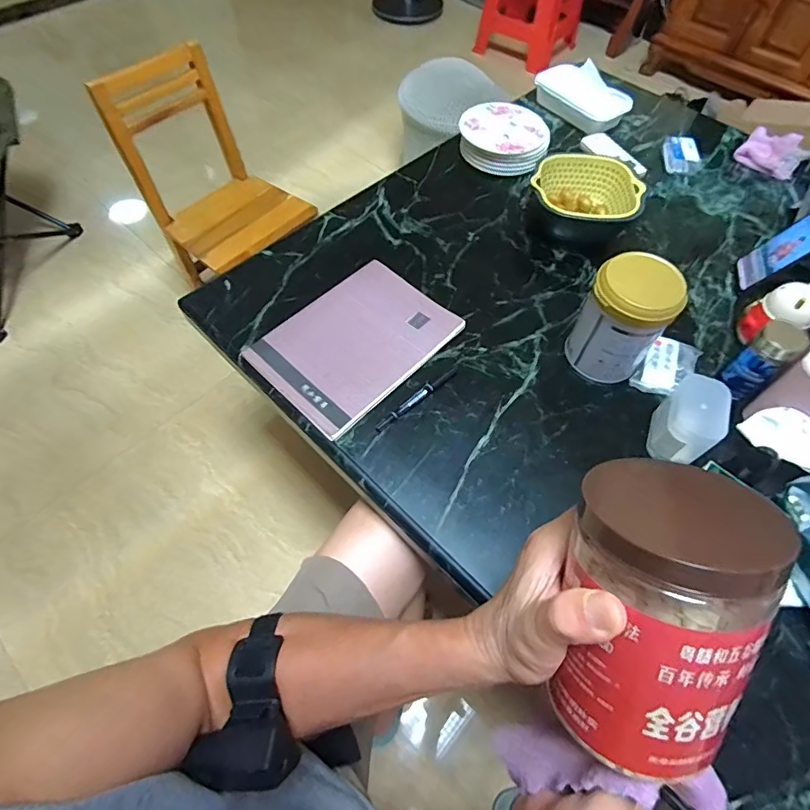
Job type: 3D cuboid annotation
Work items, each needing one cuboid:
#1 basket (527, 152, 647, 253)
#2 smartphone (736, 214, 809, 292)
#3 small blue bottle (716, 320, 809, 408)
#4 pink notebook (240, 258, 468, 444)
[{"bbox_3d":[0.287,-0.330,0.780,0.159,0.076,0.139,7,61,3],"label":"basket"},{"bbox_3d":[0.552,-0.230,0.684,0.015,0.154,0.077,24,60,-14],"label":"smartphone"},{"bbox_3d":[0.438,-0.052,0.597,0.047,0.105,0.042,39,67,19],"label":"small blue bottle"},{"bbox_3d":[-0.069,-0.089,0.672,0.187,0.014,0.247,40,67,20],"label":"pink notebook"}]

